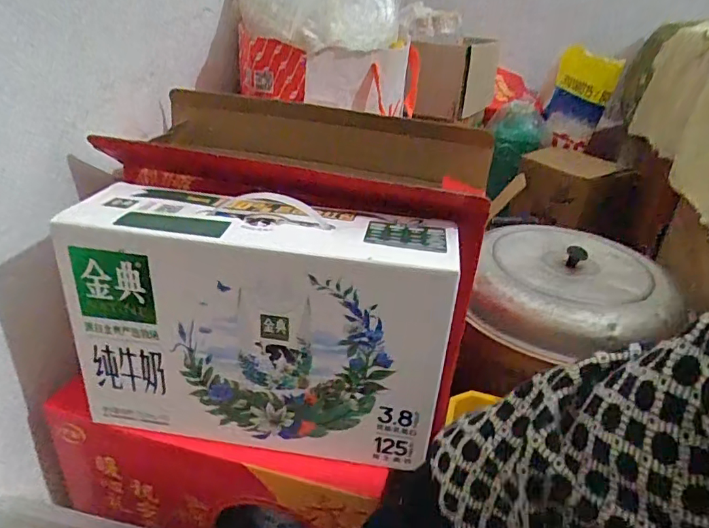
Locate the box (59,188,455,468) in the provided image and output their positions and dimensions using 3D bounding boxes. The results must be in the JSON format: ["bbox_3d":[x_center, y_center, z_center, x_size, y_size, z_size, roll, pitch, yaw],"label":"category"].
[{"bbox_3d":[-0.082,0.054,0.470,0.324,0.204,0.100,7,28,5],"label":"box"}]

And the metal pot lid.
[{"bbox_3d":[0.308,0.033,0.726,0.255,0.073,0.261,4,27,-2],"label":"metal pot lid"}]

